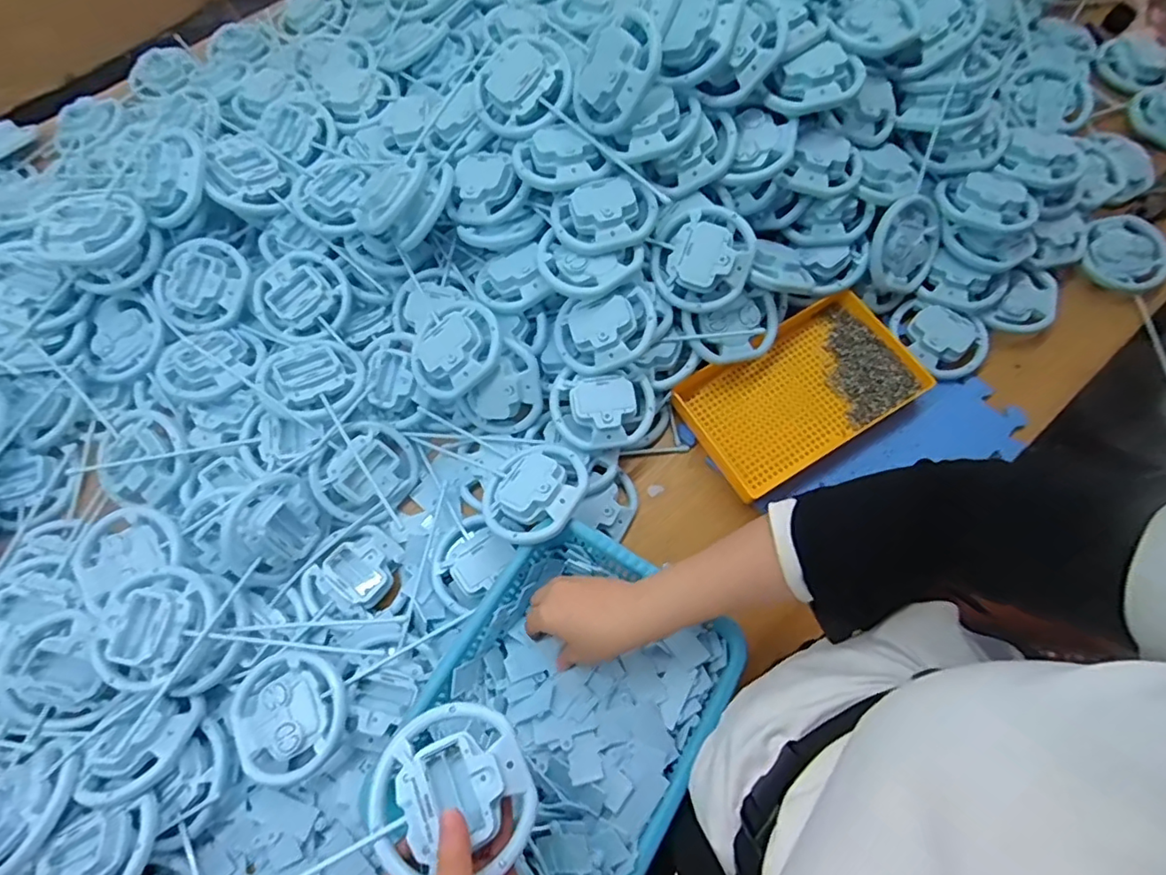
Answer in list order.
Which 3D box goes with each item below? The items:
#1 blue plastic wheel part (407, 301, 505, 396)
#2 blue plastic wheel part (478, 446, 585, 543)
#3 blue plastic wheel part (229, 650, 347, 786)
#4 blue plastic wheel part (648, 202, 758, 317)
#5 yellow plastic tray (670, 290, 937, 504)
[{"bbox_3d":[-0.136,-0.096,0.600,0.098,0.050,0.099,0,70,1],"label":"blue plastic wheel part"},{"bbox_3d":[-0.049,0.048,0.550,0.096,0.032,0.102,-11,50,13],"label":"blue plastic wheel part"},{"bbox_3d":[-0.263,0.246,0.507,0.105,0.025,0.102,0,70,1],"label":"blue plastic wheel part"},{"bbox_3d":[0.124,-0.185,0.595,0.097,0.037,0.103,25,100,9],"label":"blue plastic wheel part"},{"bbox_3d":[0.241,-0.054,0.648,0.244,0.033,0.154,-30,72,-10],"label":"yellow plastic tray"}]

